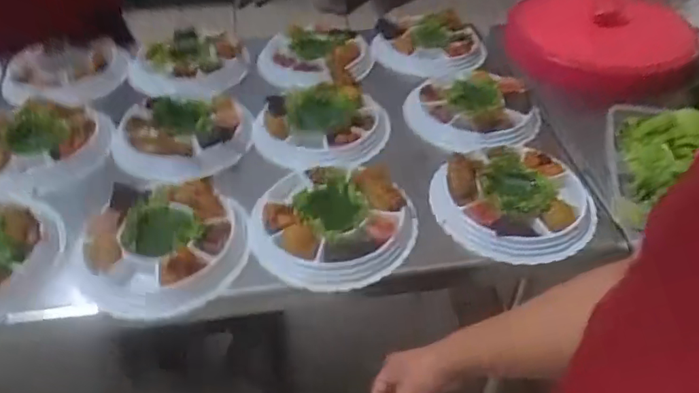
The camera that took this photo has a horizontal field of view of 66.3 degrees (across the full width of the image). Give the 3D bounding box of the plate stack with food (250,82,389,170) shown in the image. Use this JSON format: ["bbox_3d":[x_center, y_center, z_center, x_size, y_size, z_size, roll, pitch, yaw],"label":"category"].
[{"bbox_3d":[-0.038,-0.129,0.909,0.204,0.063,0.225,27,51,25],"label":"plate stack with food"}]

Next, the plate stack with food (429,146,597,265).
[{"bbox_3d":[0.236,0.002,0.773,0.231,0.048,0.212,-6,45,-6],"label":"plate stack with food"}]

